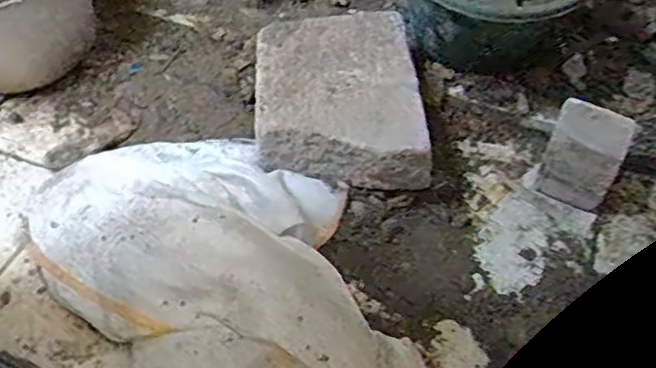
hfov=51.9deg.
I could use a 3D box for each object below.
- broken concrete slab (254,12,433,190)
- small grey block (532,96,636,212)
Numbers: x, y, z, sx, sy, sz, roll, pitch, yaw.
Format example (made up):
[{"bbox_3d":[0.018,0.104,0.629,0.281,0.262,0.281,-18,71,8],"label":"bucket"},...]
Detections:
[{"bbox_3d":[0.008,-0.105,0.855,0.198,0.102,0.268,0,49,-6],"label":"broken concrete slab"},{"bbox_3d":[0.301,-0.032,0.814,0.086,0.113,0.084,22,50,13],"label":"small grey block"}]

